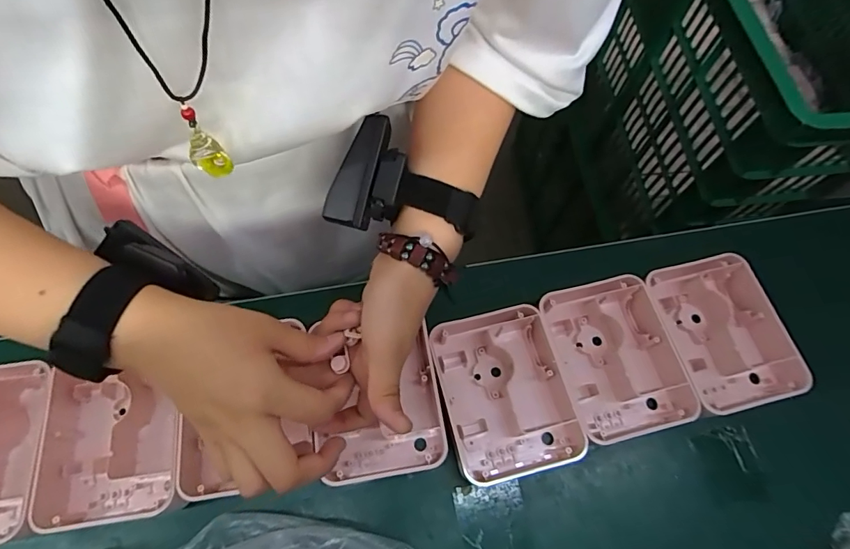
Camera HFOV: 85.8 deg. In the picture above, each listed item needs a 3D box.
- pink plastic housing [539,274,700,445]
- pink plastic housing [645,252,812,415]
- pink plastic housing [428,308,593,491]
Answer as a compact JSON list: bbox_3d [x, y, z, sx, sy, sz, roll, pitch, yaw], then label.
[{"bbox_3d":[0.161,0.071,0.397,0.103,0.035,0.134,-13,68,-7],"label":"pink plastic housing"},{"bbox_3d":[0.256,0.051,0.408,0.095,0.042,0.132,-12,68,-7],"label":"pink plastic housing"},{"bbox_3d":[0.063,0.096,0.380,0.103,0.037,0.133,-12,67,-7],"label":"pink plastic housing"}]

